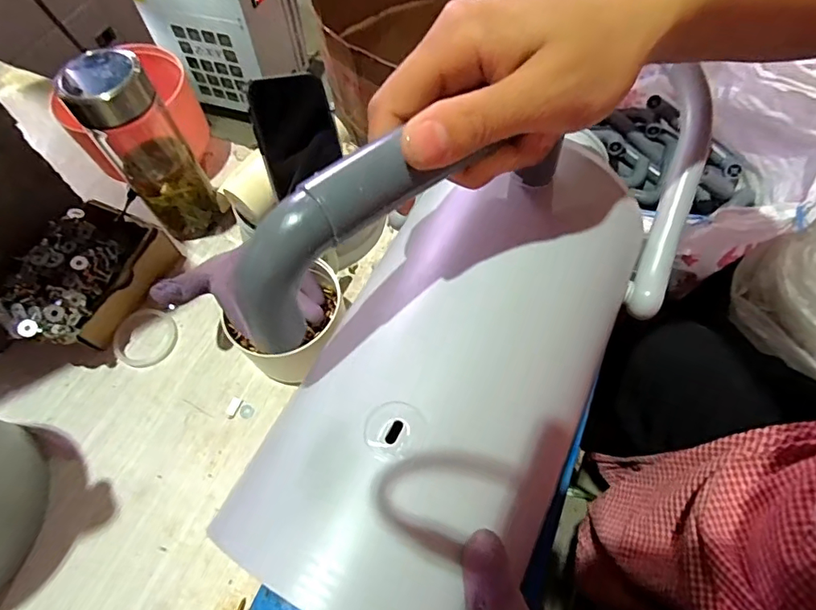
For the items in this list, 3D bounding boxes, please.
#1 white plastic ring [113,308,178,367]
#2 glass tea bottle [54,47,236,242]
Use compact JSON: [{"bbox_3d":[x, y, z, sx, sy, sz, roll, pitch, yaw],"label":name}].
[{"bbox_3d":[-0.271,0.033,0.500,0.062,0.008,0.062,-1,61,2],"label":"white plastic ring"},{"bbox_3d":[-0.257,-0.149,0.494,0.071,0.205,0.056,-34,65,-16],"label":"glass tea bottle"}]

